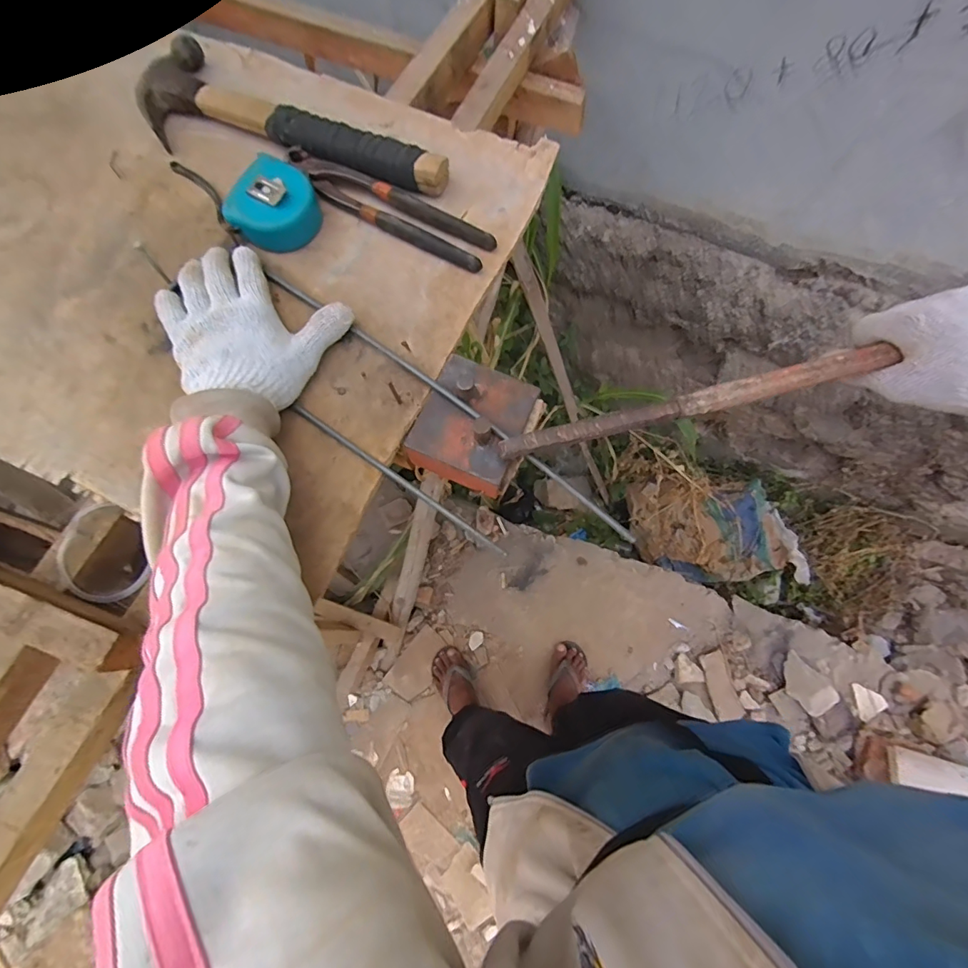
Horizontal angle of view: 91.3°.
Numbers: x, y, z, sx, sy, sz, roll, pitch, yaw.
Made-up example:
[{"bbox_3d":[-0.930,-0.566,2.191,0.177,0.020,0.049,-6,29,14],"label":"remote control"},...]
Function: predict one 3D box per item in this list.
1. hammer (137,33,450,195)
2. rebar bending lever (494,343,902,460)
[{"bbox_3d":[-0.206,-0.350,0.474,0.341,0.034,0.088,25,77,6],"label":"hammer"},{"bbox_3d":[0.275,-0.092,0.390,0.548,0.026,0.019,-14,76,-1],"label":"rebar bending lever"}]

